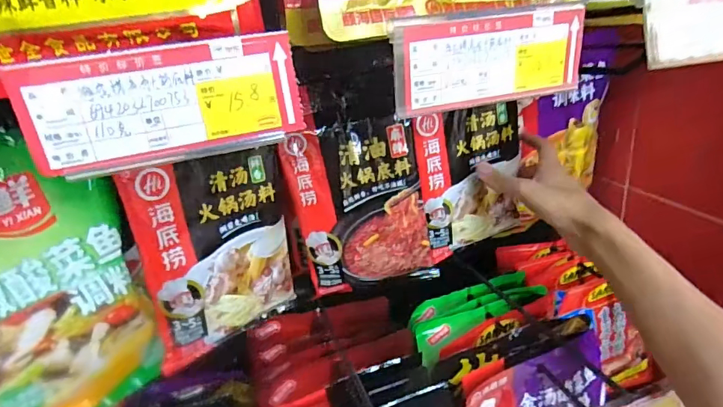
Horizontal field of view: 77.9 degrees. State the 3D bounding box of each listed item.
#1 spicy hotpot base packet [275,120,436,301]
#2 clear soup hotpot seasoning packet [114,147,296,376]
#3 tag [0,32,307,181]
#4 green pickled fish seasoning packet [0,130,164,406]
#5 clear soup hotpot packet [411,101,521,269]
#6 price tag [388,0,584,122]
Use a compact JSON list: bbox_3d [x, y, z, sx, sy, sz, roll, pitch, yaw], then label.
[{"bbox_3d":[0.001,0.005,0.477,0.139,0.178,0.026,-10,24,-8],"label":"spicy hotpot base packet"},{"bbox_3d":[-0.129,0.043,0.417,0.141,0.174,0.016,-25,30,-36],"label":"clear soup hotpot seasoning packet"},{"bbox_3d":[-0.071,-0.037,0.168,0.094,0.041,0.004,-14,25,-17],"label":"tag"},{"bbox_3d":[-0.256,0.080,0.344,0.155,0.242,0.032,-25,30,-37],"label":"green pickled fish seasoning packet"},{"bbox_3d":[0.130,-0.027,0.525,0.135,0.165,0.026,-17,26,-23],"label":"clear soup hotpot packet"},{"bbox_3d":[0.061,-0.068,0.209,0.100,0.041,0.004,-13,24,-16],"label":"price tag"}]

